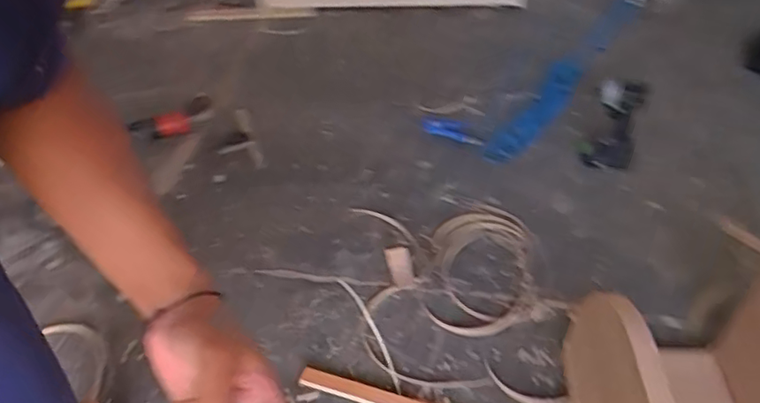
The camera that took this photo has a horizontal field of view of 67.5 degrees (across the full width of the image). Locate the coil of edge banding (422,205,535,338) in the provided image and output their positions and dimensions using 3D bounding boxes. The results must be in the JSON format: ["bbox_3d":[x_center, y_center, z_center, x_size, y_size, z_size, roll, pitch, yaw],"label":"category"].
[{"bbox_3d":[0.221,0.141,1.243,0.222,0.035,0.344,4,45,9],"label":"coil of edge banding"}]

